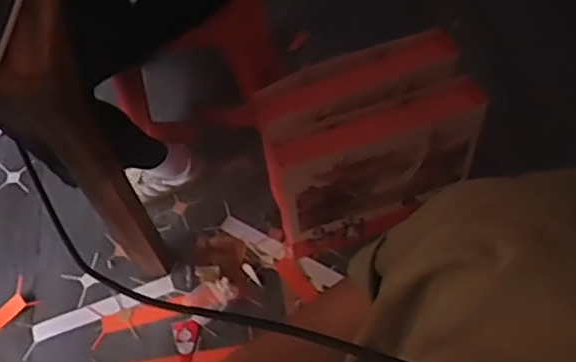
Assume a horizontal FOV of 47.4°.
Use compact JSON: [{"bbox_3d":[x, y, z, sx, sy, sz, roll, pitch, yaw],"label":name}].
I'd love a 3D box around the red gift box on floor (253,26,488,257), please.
[{"bbox_3d":[0.165,-0.074,1.379,0.461,0.331,0.249,-22,60,-9],"label":"red gift box on floor"}]

